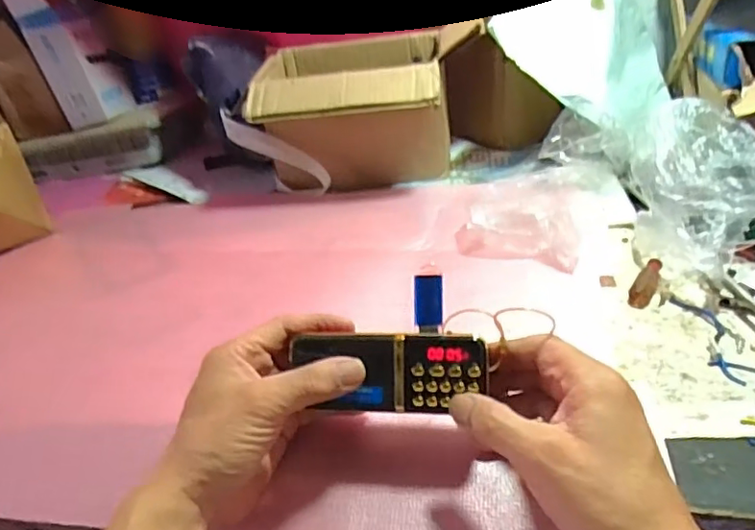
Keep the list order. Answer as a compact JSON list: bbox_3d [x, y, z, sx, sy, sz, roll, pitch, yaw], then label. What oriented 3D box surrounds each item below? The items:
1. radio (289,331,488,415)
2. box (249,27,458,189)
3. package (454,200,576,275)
[{"bbox_3d":[0.007,0.065,0.353,0.115,0.046,0.022,0,-2,11],"label":"radio"},{"bbox_3d":[-0.028,-0.172,0.705,0.219,0.146,0.177,-4,31,6],"label":"box"},{"bbox_3d":[0.125,-0.030,0.538,0.111,0.039,0.074,4,33,17],"label":"package"}]

